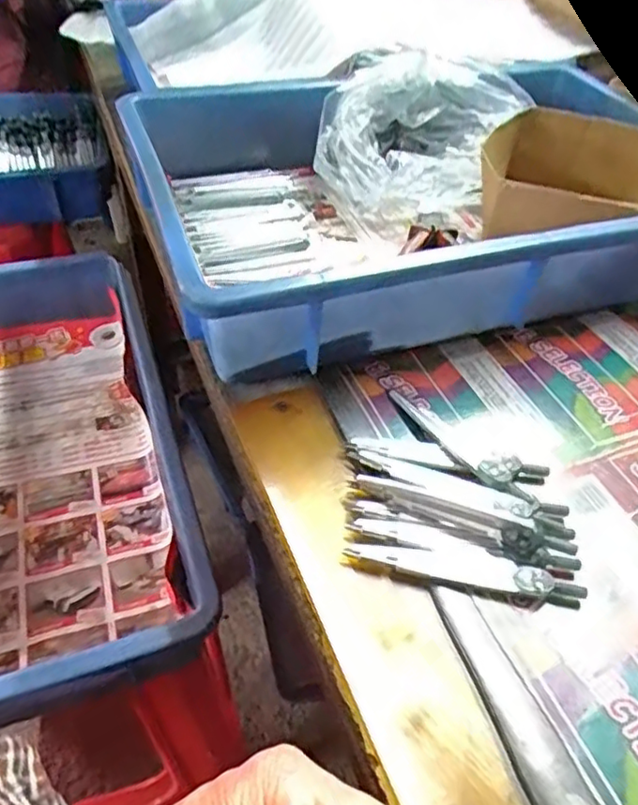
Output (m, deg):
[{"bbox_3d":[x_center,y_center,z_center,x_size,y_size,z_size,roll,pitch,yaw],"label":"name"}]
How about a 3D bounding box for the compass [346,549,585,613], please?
[{"bbox_3d":[0.069,0.081,0.302,0.110,0.011,0.016,9,46,5],"label":"compass"}]

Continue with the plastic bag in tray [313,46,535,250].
[{"bbox_3d":[0.086,-0.219,0.538,0.162,0.092,0.153,10,46,5],"label":"plastic bag in tray"}]

